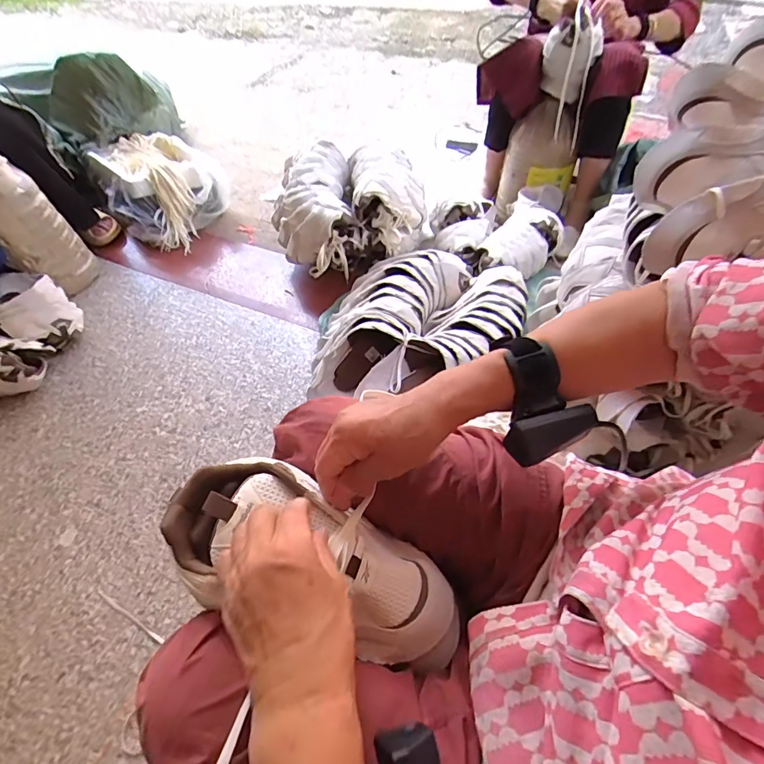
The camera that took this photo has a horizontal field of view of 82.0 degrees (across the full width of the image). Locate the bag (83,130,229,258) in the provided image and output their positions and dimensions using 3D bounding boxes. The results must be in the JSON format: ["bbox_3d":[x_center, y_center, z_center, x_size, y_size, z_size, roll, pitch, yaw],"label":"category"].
[{"bbox_3d":[-0.680,-0.616,1.372,0.338,0.173,0.436,-34,59,-19],"label":"bag"}]

